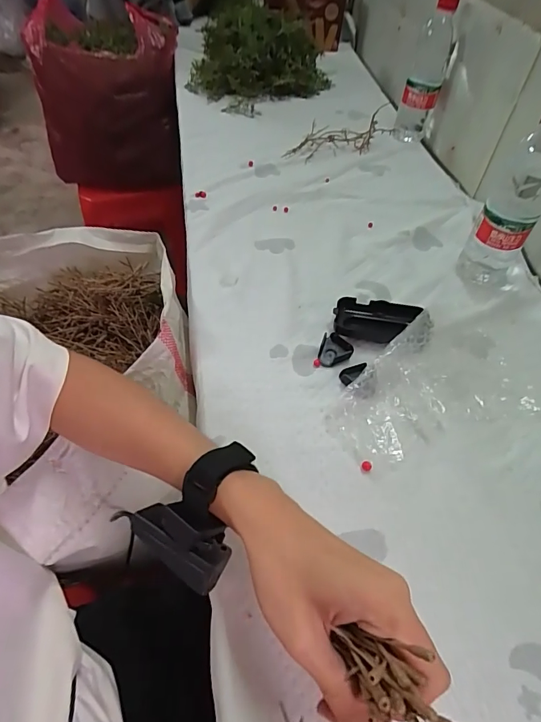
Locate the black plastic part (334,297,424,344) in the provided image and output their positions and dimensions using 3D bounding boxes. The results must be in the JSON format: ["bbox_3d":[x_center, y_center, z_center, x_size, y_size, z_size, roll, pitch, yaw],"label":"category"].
[{"bbox_3d":[0.122,-0.047,0.501,0.093,0.026,0.047,8,52,3],"label":"black plastic part"}]

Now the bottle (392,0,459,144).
[{"bbox_3d":[0.271,-0.490,0.740,0.068,0.208,0.078,16,53,9],"label":"bottle"}]

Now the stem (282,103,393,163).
[{"bbox_3d":[0.123,-0.413,0.772,0.209,0.057,0.065,-15,54,-14],"label":"stem"}]

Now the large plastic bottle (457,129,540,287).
[{"bbox_3d":[0.283,-0.178,0.493,0.066,0.208,0.064,30,57,19],"label":"large plastic bottle"}]

